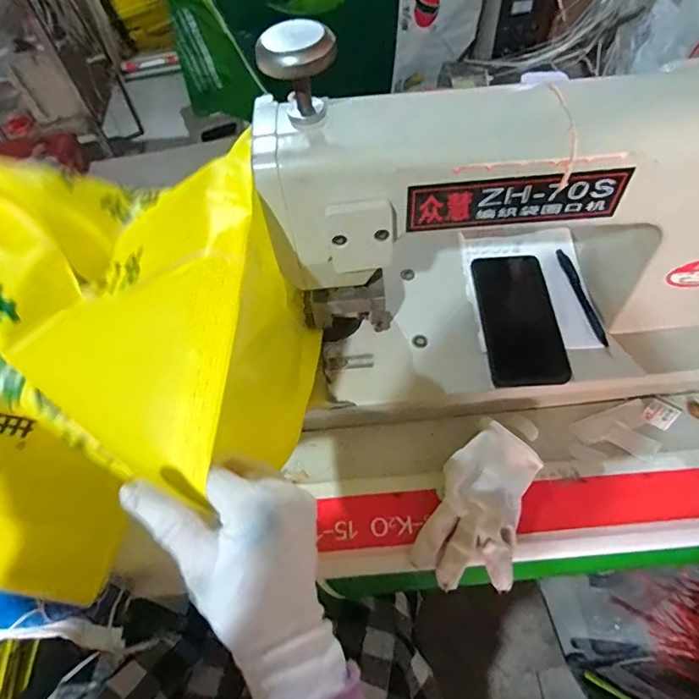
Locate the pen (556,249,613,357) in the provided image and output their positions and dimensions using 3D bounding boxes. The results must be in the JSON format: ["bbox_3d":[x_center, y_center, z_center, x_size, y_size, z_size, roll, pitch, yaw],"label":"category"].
[{"bbox_3d":[0.263,-0.057,0.539,0.012,0.016,0.138,-11,57,-2],"label":"pen"}]

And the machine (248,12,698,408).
[{"bbox_3d":[0.192,-0.114,0.450,0.507,0.278,0.214,-5,57,2],"label":"machine"}]

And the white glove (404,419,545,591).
[{"bbox_3d":[0.127,0.148,0.458,0.088,0.036,0.157,21,61,18],"label":"white glove"}]

